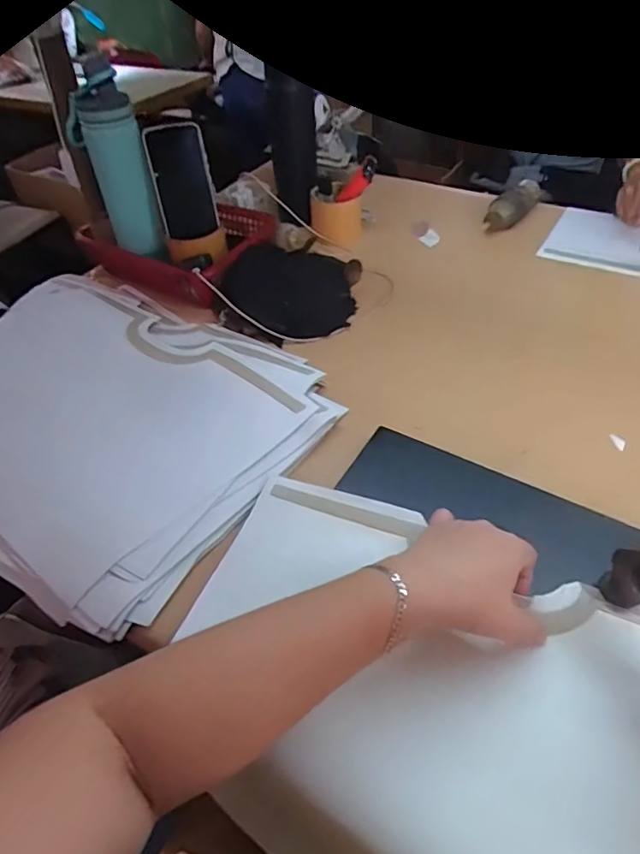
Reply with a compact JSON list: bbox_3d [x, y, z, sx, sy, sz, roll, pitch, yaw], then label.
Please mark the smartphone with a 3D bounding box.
[{"bbox_3d":[-0.188,-0.333,0.705,0.077,0.139,0.015,-7,33,1],"label":"smartphone"}]

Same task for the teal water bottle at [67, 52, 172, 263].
[{"bbox_3d":[-0.277,-0.350,0.702,0.084,0.228,0.085,-20,49,-13],"label":"teal water bottle"}]

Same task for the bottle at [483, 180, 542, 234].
[{"bbox_3d":[0.314,-0.360,0.840,0.115,0.047,0.043,-40,55,-10],"label":"bottle"}]

